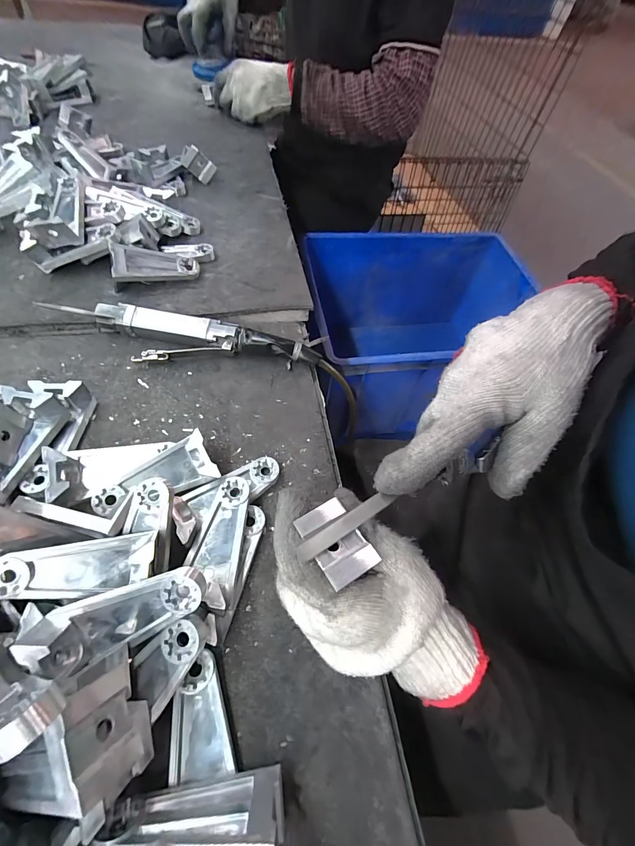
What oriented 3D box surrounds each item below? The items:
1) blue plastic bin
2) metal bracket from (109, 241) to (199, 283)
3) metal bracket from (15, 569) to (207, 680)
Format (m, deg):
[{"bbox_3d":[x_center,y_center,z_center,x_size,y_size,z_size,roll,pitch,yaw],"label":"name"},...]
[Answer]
[{"bbox_3d":[0.213,-0.200,0.906,0.472,0.368,0.418,-3,59,-8],"label":"blue plastic bin"},{"bbox_3d":[-0.190,-0.187,0.412,0.092,0.014,0.044,-8,84,-30],"label":"metal bracket"},{"bbox_3d":[-0.117,0.114,0.207,0.098,0.027,0.033,-17,61,-15],"label":"metal bracket"}]

